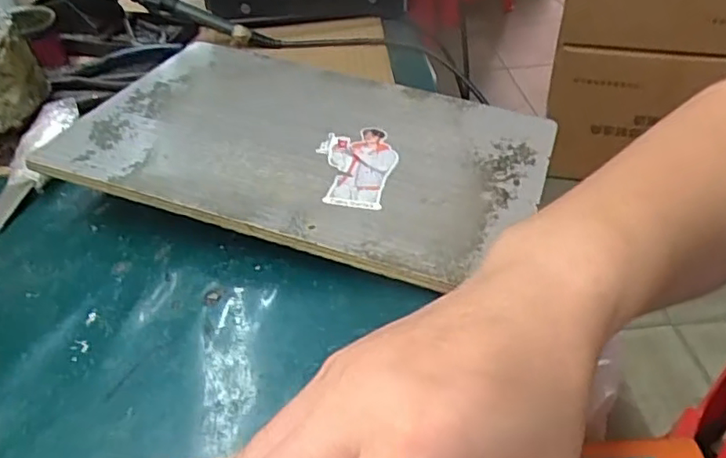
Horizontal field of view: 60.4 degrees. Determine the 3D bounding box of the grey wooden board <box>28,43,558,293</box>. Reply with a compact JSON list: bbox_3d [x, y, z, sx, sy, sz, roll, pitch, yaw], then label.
[{"bbox_3d":[-0.036,-0.059,0.414,0.296,0.007,0.193,16,41,13],"label":"grey wooden board"}]

